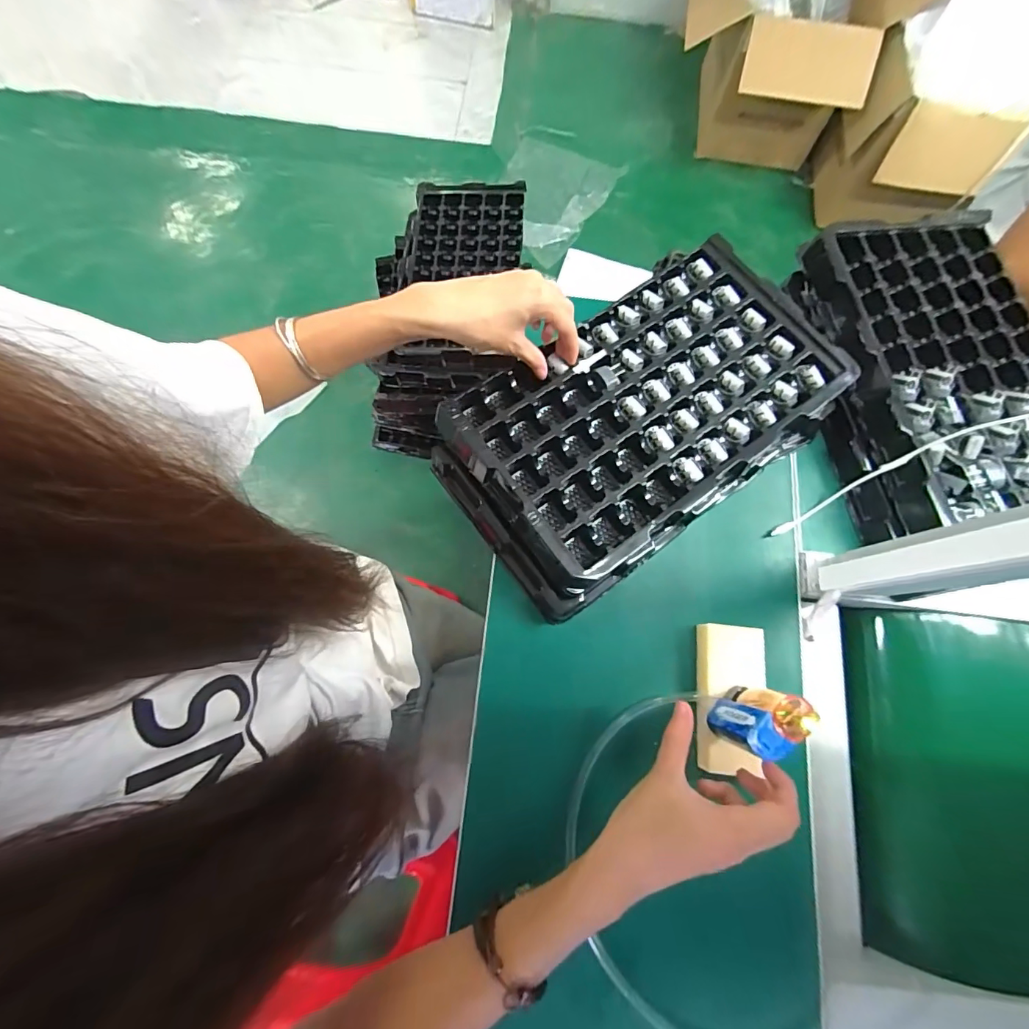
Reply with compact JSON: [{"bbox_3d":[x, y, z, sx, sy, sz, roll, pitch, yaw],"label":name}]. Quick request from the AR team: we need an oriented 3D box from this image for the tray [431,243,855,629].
[{"bbox_3d":[0.120,-0.094,0.455,0.367,0.064,0.215,-36,77,-11],"label":"tray"}]

